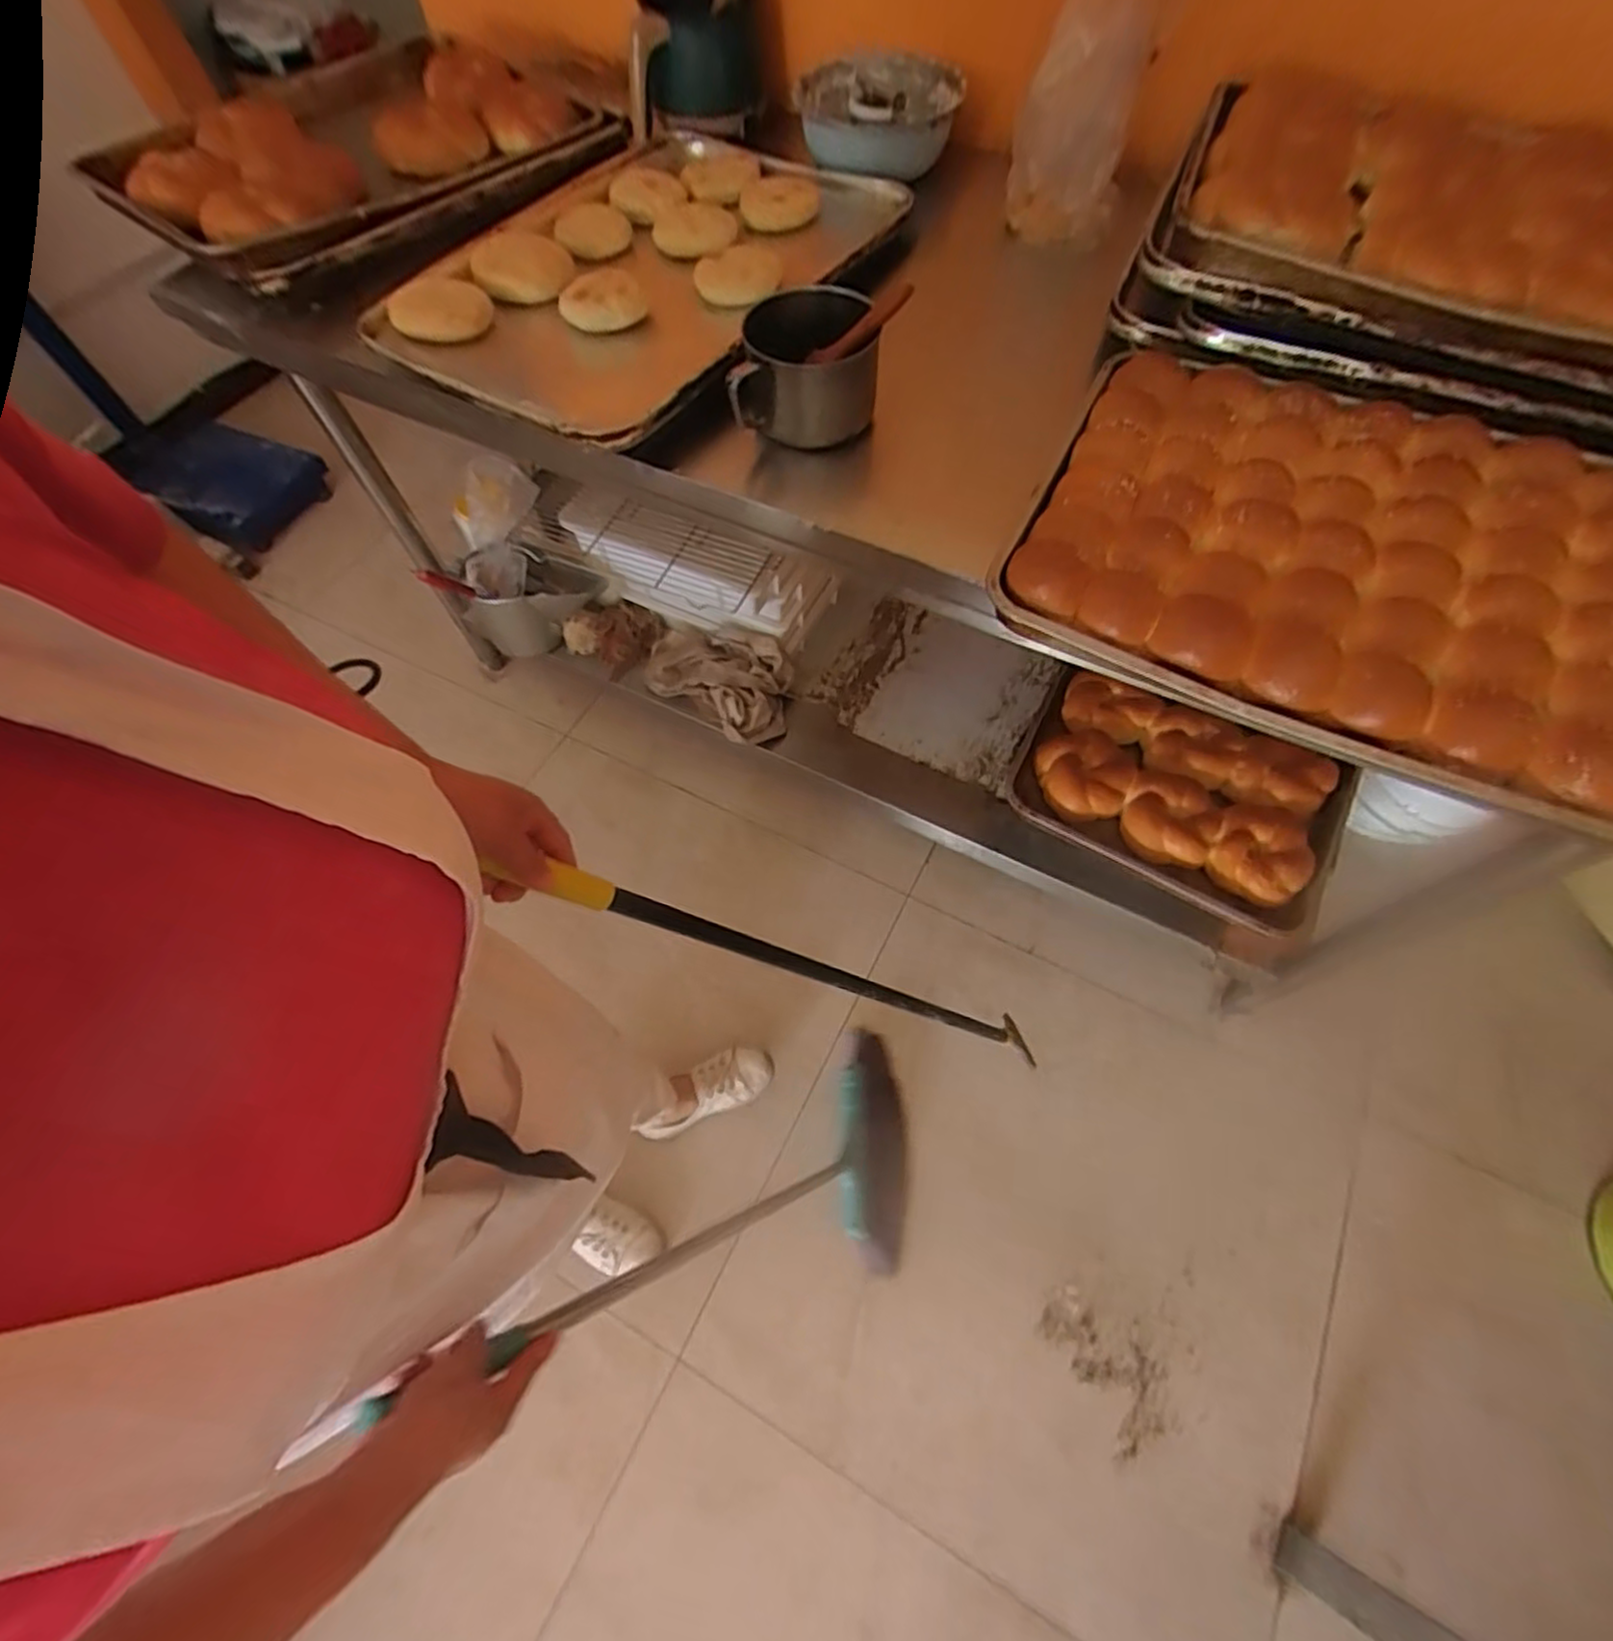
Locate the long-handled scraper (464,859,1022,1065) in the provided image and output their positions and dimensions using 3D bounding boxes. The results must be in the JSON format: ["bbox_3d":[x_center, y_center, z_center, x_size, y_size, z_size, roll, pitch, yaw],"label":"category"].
[{"bbox_3d":[0.070,0.183,0.775,0.021,0.834,0.047,-27,53,28],"label":"long-handled scraper"}]

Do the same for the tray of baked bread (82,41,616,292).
[{"bbox_3d":[-0.573,-0.901,0.953,0.385,0.096,0.622,36,70,19],"label":"tray of baked bread"}]

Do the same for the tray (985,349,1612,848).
[{"bbox_3d":[0.463,-0.197,0.557,0.564,0.070,0.392,24,67,14],"label":"tray"}]

